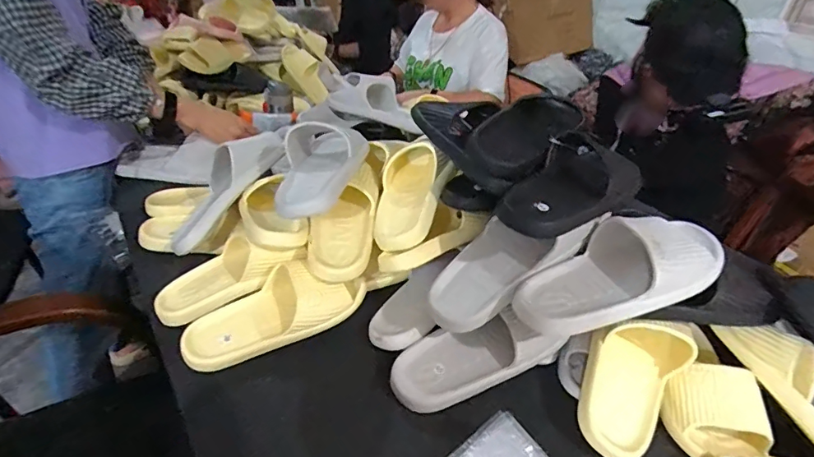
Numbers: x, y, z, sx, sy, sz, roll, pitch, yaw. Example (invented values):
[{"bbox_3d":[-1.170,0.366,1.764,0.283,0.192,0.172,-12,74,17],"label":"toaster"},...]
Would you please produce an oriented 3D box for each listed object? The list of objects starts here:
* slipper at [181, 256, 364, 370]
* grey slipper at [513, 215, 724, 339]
[{"bbox_3d":[-0.174,0.106,0.633,0.239,0.068,0.098,-20,39,-14],"label":"slipper"},{"bbox_3d":[0.258,0.048,0.564,0.285,0.074,0.115,-23,40,-11],"label":"grey slipper"}]

